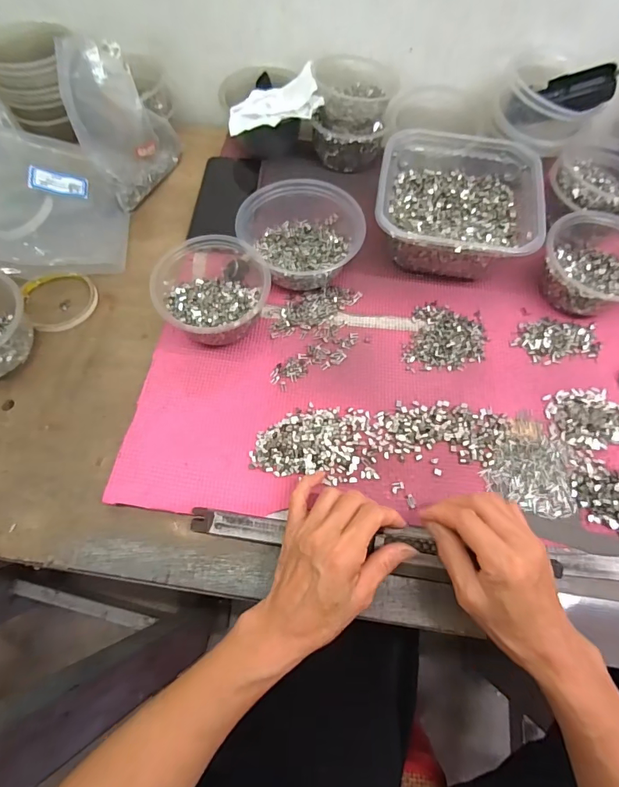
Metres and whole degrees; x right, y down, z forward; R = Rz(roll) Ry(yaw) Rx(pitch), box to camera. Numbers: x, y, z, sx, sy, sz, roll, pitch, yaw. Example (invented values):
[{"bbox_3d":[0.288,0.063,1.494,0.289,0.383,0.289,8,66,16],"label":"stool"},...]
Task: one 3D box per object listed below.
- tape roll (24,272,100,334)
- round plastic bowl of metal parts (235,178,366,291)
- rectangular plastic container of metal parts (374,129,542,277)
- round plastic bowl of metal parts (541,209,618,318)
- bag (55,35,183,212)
[{"bbox_3d":[-0.284,-0.110,0.489,0.076,0.011,0.081,0,65,0],"label":"tape roll"},{"bbox_3d":[-0.014,-0.180,0.484,0.118,0.069,0.138,-42,72,-17],"label":"round plastic bowl of metal parts"},{"bbox_3d":[0.164,-0.216,0.500,0.171,0.072,0.174,9,66,4],"label":"rectangular plastic container of metal parts"},{"bbox_3d":[0.317,-0.144,0.472,0.112,0.059,0.121,40,71,16],"label":"round plastic bowl of metal parts"},{"bbox_3d":[-0.228,-0.334,0.519,0.037,0.166,0.130,23,67,26],"label":"bag"}]

